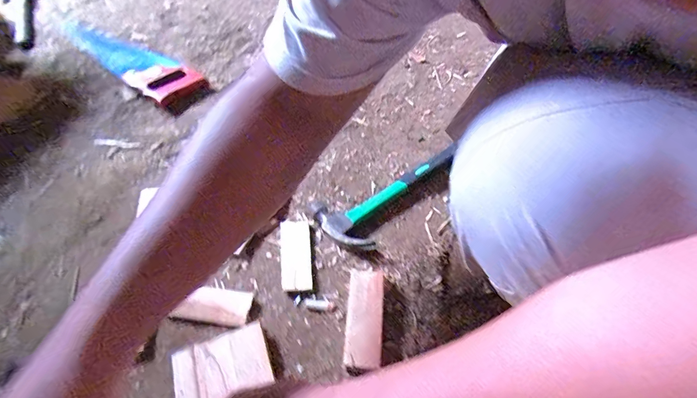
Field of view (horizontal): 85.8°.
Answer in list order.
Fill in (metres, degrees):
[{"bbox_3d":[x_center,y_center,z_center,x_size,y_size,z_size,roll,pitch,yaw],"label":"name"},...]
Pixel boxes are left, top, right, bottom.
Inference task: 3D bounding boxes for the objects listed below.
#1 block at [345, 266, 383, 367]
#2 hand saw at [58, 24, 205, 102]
[{"bbox_3d":[0.018,0.126,0.409,0.038,0.021,0.105,2,52,7],"label":"block"},{"bbox_3d":[-0.449,-0.289,0.762,0.470,0.033,0.100,29,60,25],"label":"hand saw"}]

